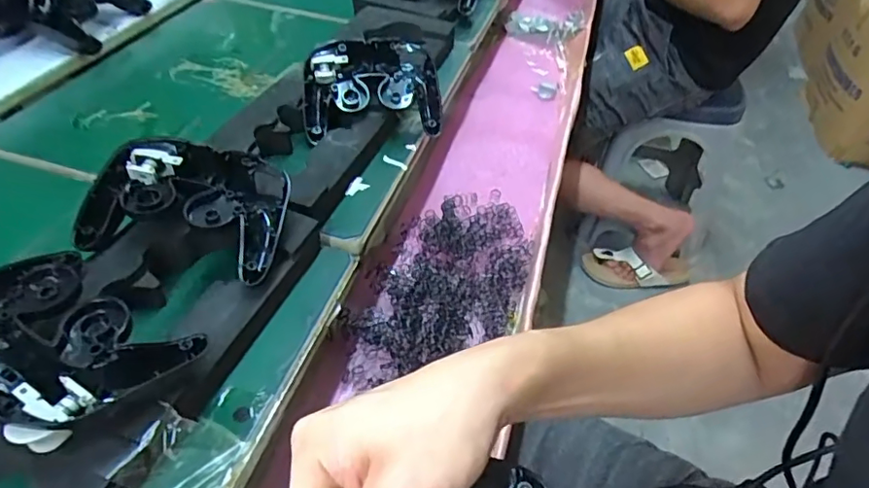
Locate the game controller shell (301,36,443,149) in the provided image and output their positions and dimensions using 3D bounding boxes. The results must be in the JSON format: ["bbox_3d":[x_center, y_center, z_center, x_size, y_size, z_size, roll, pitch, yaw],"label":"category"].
[{"bbox_3d":[-0.065,-0.158,0.567,0.139,0.040,0.102,-4,84,-17],"label":"game controller shell"}]

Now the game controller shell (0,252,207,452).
[{"bbox_3d":[-0.216,0.053,0.310,0.131,0.034,0.095,24,47,17],"label":"game controller shell"}]

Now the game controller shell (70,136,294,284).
[{"bbox_3d":[-0.177,-0.031,0.401,0.135,0.040,0.094,10,44,4],"label":"game controller shell"}]

